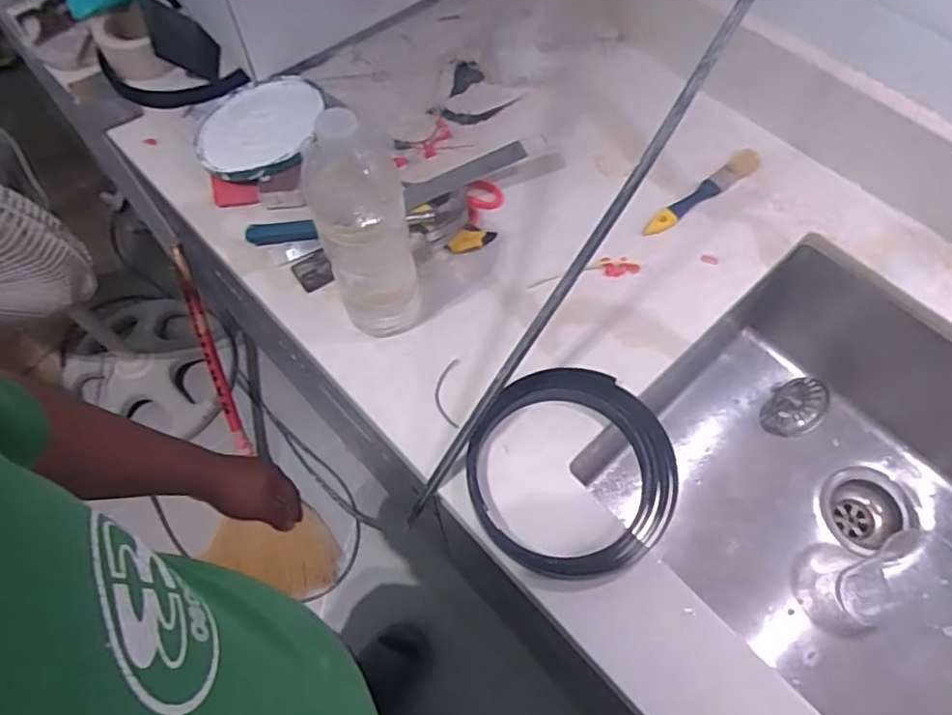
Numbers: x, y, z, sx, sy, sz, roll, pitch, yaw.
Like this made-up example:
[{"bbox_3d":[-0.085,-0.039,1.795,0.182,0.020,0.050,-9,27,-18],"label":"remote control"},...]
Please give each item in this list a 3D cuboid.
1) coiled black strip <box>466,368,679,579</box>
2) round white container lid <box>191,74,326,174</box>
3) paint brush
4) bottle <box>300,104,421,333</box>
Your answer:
[{"bbox_3d":[0.087,0.103,0.587,0.184,0.033,0.192,-10,63,-4],"label":"coiled black strip"},{"bbox_3d":[-0.277,-0.292,0.795,0.165,0.014,0.166,-14,55,6],"label":"round white container lid"},{"bbox_3d":[0.272,-0.195,0.750,0.188,0.011,0.027,-36,67,-16],"label":"paint brush"},{"bbox_3d":[-0.098,-0.104,0.570,0.076,0.261,0.067,-17,64,-7],"label":"bottle"}]

